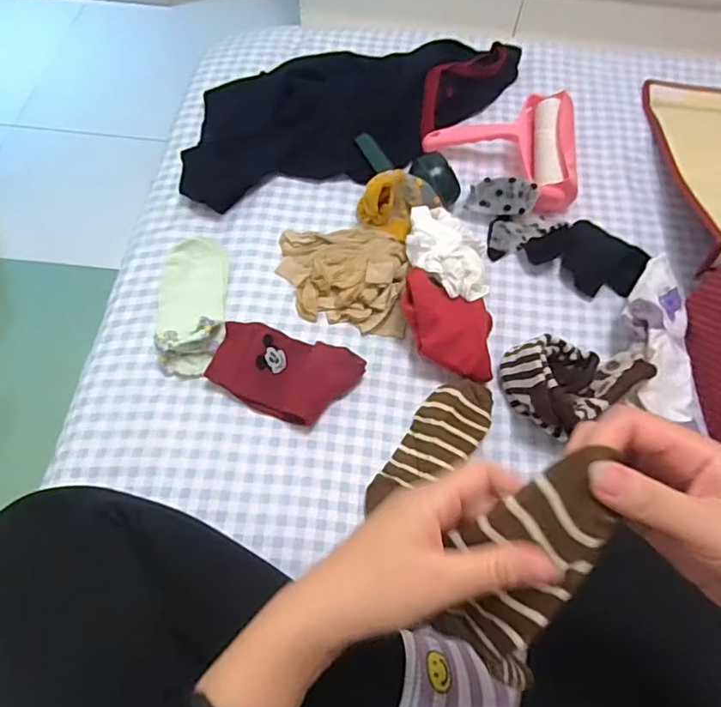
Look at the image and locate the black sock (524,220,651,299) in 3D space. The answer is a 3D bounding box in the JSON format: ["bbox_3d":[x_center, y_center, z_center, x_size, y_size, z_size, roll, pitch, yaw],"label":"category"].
[{"bbox_3d":[0.271,-0.120,0.676,0.127,0.037,0.082,37,66,17],"label":"black sock"}]

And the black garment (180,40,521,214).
[{"bbox_3d":[0.004,-0.344,0.779,0.521,0.047,0.220,-16,63,-11],"label":"black garment"}]

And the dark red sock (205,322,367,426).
[{"bbox_3d":[-0.078,0.021,0.591,0.146,0.028,0.083,17,62,7],"label":"dark red sock"}]

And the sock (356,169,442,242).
[{"bbox_3d":[0.047,-0.180,0.680,0.093,0.068,0.061,-19,64,-12],"label":"sock"}]

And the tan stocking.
[{"bbox_3d":[-0.022,-0.097,0.648,0.154,0.043,0.130,8,61,2],"label":"tan stocking"}]

